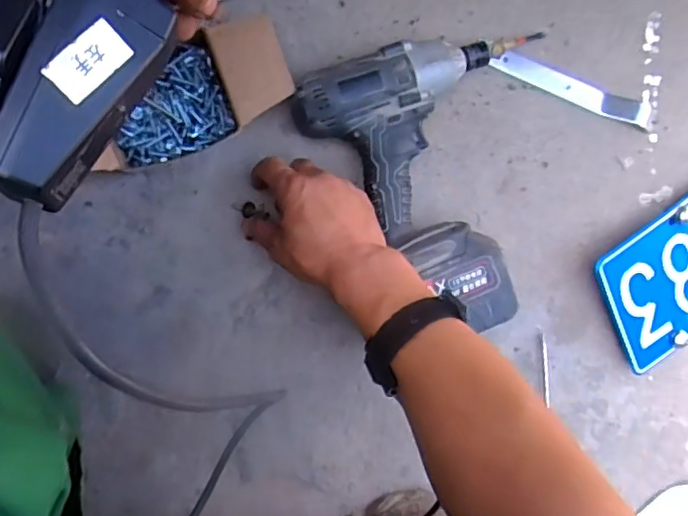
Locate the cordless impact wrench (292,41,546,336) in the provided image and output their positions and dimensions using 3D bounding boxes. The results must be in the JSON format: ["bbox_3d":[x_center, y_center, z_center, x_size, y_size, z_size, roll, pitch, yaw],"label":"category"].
[{"bbox_3d":[0.110,-0.094,0.499,0.211,0.077,0.259,-36,98,-4],"label":"cordless impact wrench"}]

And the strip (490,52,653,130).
[{"bbox_3d":[0.227,-0.164,0.542,0.175,0.015,0.035,14,92,-9],"label":"strip"}]

